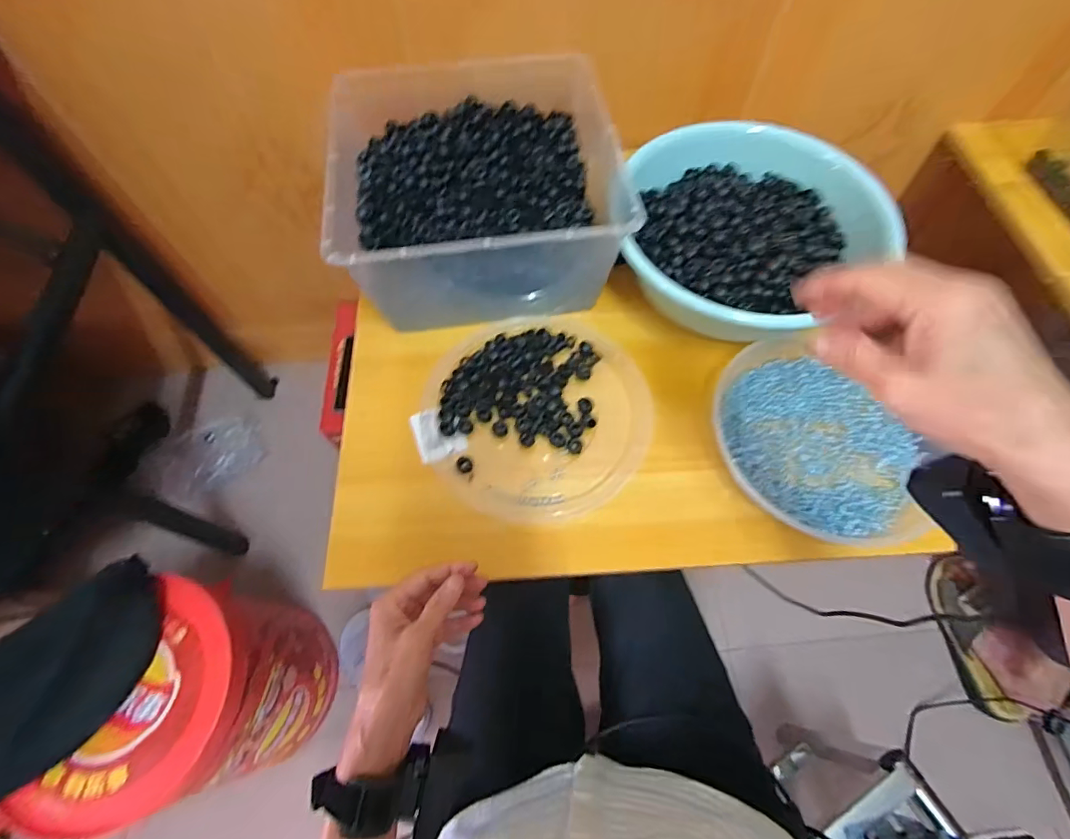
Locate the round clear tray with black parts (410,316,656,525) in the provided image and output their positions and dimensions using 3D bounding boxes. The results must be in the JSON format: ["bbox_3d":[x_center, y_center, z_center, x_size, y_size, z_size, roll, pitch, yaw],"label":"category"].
[{"bbox_3d":[0.004,-0.015,0.528,0.236,0.017,0.233,0,64,0],"label":"round clear tray with black parts"}]

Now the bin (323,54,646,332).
[{"bbox_3d":[-0.066,-0.271,0.577,0.294,0.129,0.315,-8,64,-4],"label":"bin"}]

